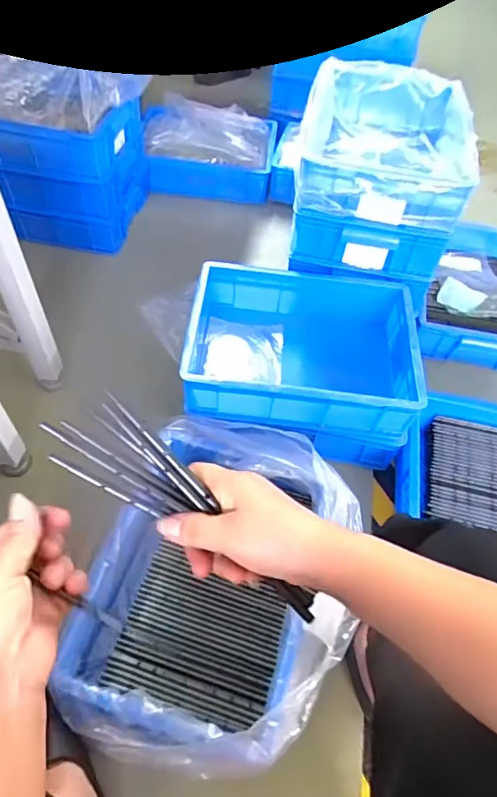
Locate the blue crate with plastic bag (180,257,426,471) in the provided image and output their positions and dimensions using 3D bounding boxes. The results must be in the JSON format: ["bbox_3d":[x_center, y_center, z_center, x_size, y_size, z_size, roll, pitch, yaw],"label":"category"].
[{"bbox_3d":[0.100,-0.090,0.986,0.407,0.169,0.345,6,53,0],"label":"blue crate with plastic bag"}]

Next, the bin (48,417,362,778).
[{"bbox_3d":[-0.040,0.266,0.742,0.355,0.157,0.465,16,54,7],"label":"bin"}]

